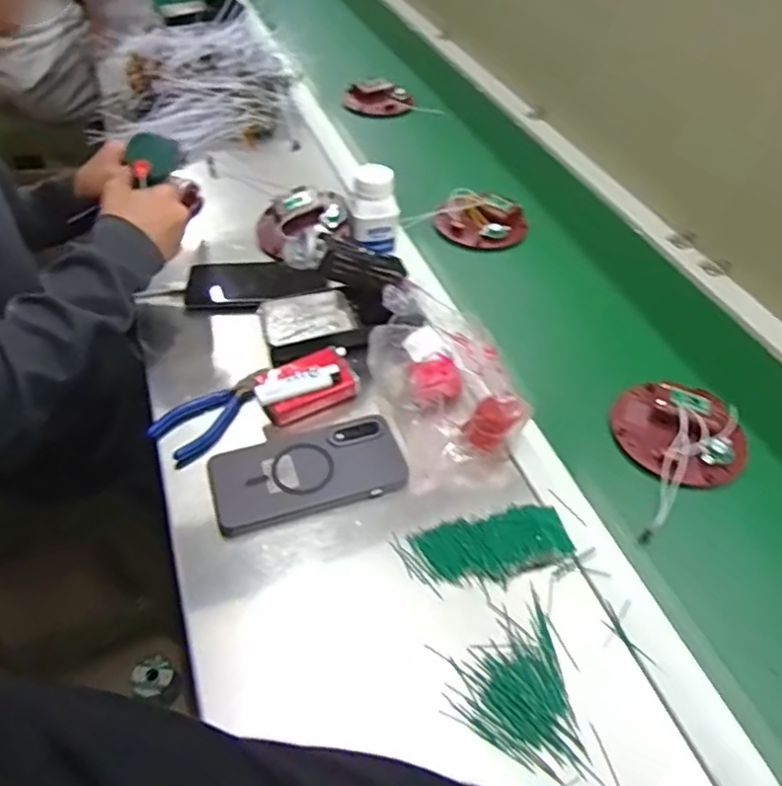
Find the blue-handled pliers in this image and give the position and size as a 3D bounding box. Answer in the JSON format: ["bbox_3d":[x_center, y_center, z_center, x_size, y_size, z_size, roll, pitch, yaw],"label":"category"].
[{"bbox_3d":[-0.165,0.018,0.602,0.051,0.018,0.117,34,54,26],"label":"blue-handled pliers"}]

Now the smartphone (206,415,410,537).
[{"bbox_3d":[-0.071,0.069,0.558,0.167,0.017,0.079,-14,49,-15],"label":"smartphone"}]

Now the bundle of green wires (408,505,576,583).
[{"bbox_3d":[0.083,0.122,0.515,0.121,0.012,0.051,-8,48,-10],"label":"bundle of green wires"}]

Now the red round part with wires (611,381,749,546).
[{"bbox_3d":[0.250,0.042,0.586,0.164,0.029,0.122,-24,53,-23],"label":"red round part with wires"}]

